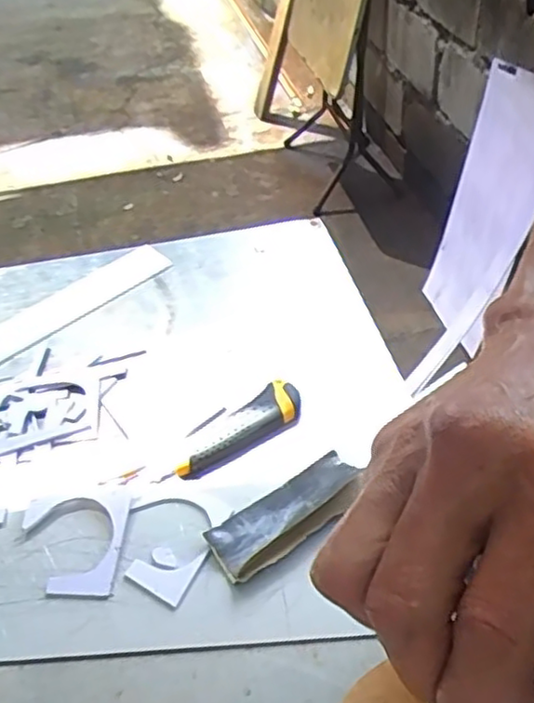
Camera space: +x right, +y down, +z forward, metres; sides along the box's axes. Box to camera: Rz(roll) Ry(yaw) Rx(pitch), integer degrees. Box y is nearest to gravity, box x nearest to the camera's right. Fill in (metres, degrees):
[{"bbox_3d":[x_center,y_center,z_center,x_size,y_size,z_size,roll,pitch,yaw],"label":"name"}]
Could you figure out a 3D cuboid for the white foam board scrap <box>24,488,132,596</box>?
[{"bbox_3d":[-0.156,0.148,0.529,0.084,0.006,0.089,1,45,5],"label":"white foam board scrap"}]

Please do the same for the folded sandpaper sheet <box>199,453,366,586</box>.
[{"bbox_3d":[0.017,0.127,0.529,0.133,0.017,0.054,-28,49,-22],"label":"folded sandpaper sheet"}]

